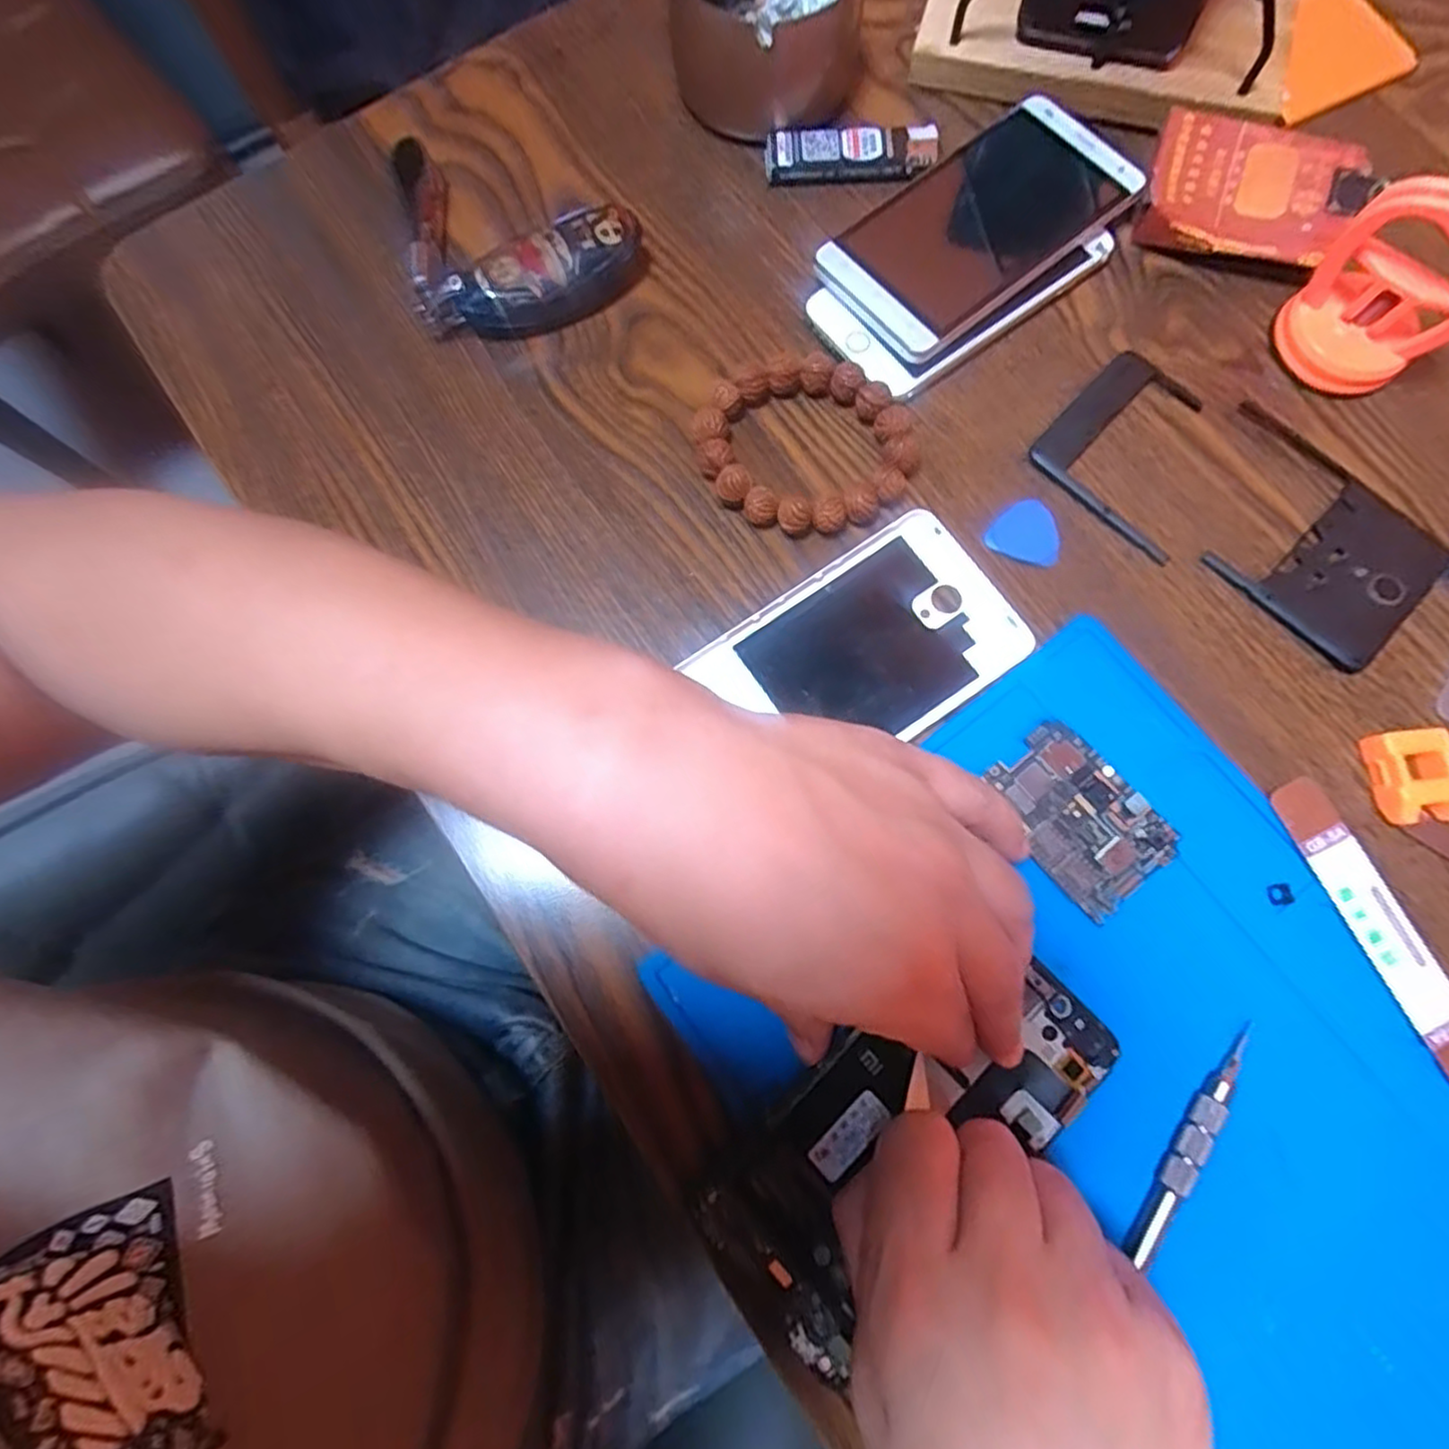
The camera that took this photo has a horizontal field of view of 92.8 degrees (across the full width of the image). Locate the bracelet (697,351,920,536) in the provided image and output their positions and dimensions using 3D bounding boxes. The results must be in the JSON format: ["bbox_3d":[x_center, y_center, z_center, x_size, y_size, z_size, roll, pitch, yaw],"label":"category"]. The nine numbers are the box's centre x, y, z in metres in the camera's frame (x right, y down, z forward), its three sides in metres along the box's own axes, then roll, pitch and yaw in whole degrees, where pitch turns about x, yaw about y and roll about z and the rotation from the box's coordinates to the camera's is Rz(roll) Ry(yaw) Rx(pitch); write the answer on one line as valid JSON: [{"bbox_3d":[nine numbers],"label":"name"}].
[{"bbox_3d":[0.035,-0.118,0.293,0.086,0.016,0.077,-17,78,-3],"label":"bracelet"}]

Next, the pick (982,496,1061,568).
[{"bbox_3d":[0.127,-0.083,0.290,0.030,0.004,0.029,17,79,4],"label":"pick"}]

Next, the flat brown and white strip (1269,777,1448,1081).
[{"bbox_3d":[0.241,0.074,0.252,0.023,0.005,0.114,-25,79,-5],"label":"flat brown and white strip"}]

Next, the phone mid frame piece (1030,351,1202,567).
[{"bbox_3d":[0.181,-0.118,0.297,0.072,0.004,0.071,44,82,9],"label":"phone mid frame piece"}]

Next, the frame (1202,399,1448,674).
[{"bbox_3d":[0.243,-0.079,0.286,0.076,0.006,0.100,-44,81,-8],"label":"frame"}]

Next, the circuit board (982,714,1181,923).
[{"bbox_3d":[0.134,0.035,0.261,0.045,0.005,0.065,-39,80,-7],"label":"circuit board"}]

